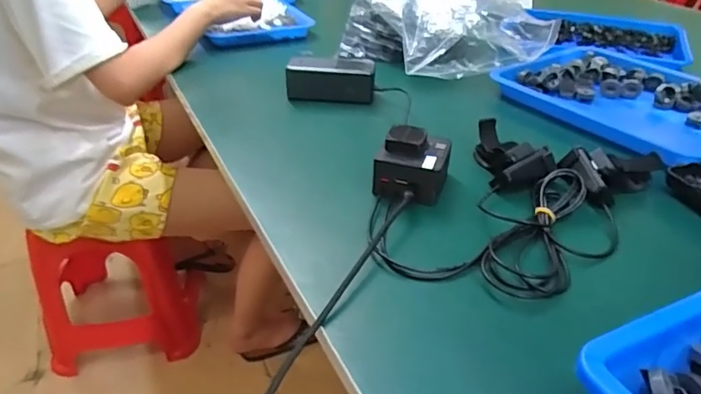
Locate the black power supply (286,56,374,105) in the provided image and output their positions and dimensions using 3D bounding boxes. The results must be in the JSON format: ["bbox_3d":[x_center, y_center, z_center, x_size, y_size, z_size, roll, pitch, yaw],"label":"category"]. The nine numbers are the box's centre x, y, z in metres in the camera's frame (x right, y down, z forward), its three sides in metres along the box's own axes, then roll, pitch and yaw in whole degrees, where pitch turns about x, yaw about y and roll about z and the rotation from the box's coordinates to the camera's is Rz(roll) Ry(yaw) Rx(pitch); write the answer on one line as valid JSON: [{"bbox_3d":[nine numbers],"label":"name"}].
[{"bbox_3d":[-0.029,-0.175,0.775,0.130,0.060,0.043,-1,34,-3],"label":"black power supply"}]

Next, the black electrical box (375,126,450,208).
[{"bbox_3d":[0.069,-0.038,0.562,0.075,0.057,0.077,10,35,13],"label":"black electrical box"}]

